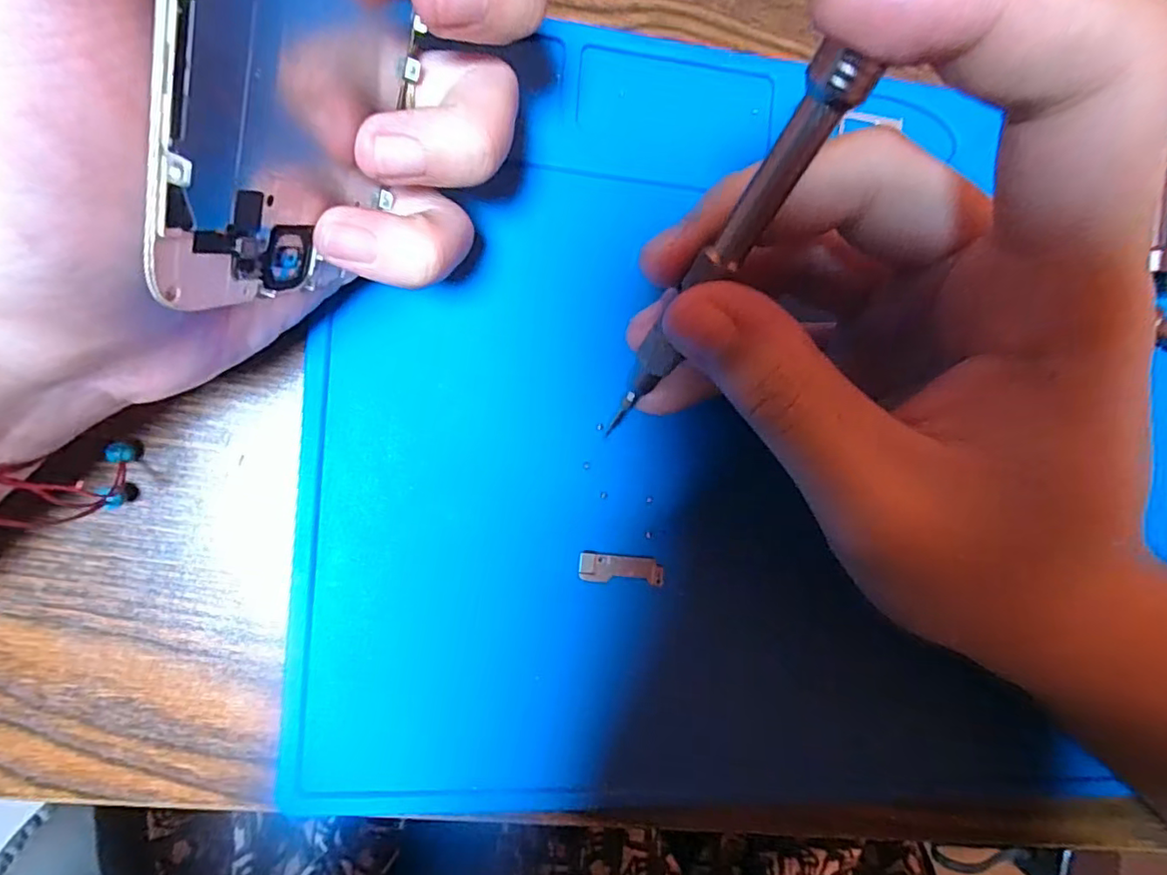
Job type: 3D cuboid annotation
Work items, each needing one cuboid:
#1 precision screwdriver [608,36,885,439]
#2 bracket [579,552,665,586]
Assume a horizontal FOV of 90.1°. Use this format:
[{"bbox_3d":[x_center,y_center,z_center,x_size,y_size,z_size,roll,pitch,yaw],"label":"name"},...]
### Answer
[{"bbox_3d":[0.027,-0.033,0.133,0.010,0.101,0.006,21,46,-9],"label":"precision screwdriver"},{"bbox_3d":[0.011,0.039,0.174,0.025,0.004,0.008,7,91,-9],"label":"bracket"}]

